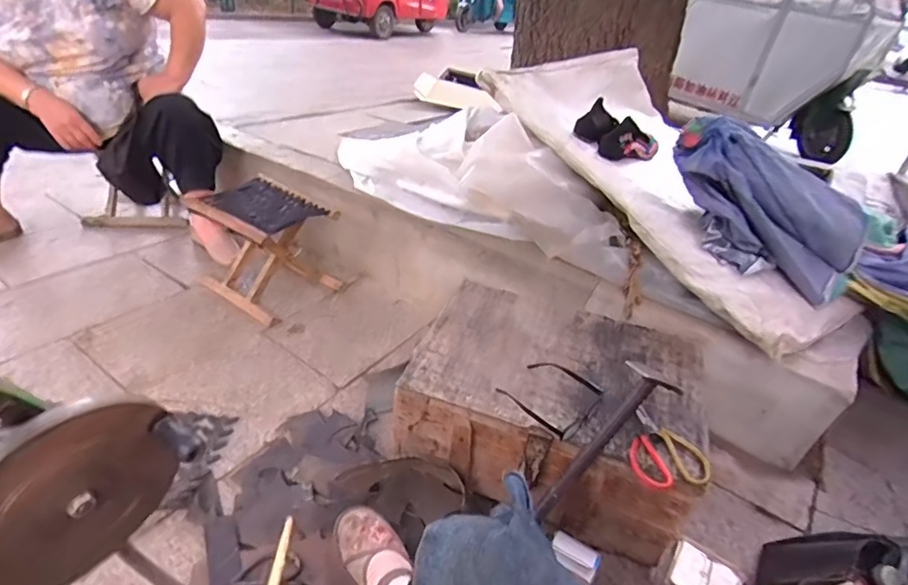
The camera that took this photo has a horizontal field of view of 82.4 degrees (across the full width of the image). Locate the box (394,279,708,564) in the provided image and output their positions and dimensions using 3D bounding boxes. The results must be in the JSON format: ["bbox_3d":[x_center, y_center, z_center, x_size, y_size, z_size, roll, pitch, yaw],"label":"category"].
[{"bbox_3d":[0.185,0.217,1.030,0.510,0.231,0.371,17,33,13],"label":"box"}]

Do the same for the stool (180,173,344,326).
[{"bbox_3d":[-0.518,-0.125,1.461,0.296,0.276,0.283,26,37,26],"label":"stool"}]

